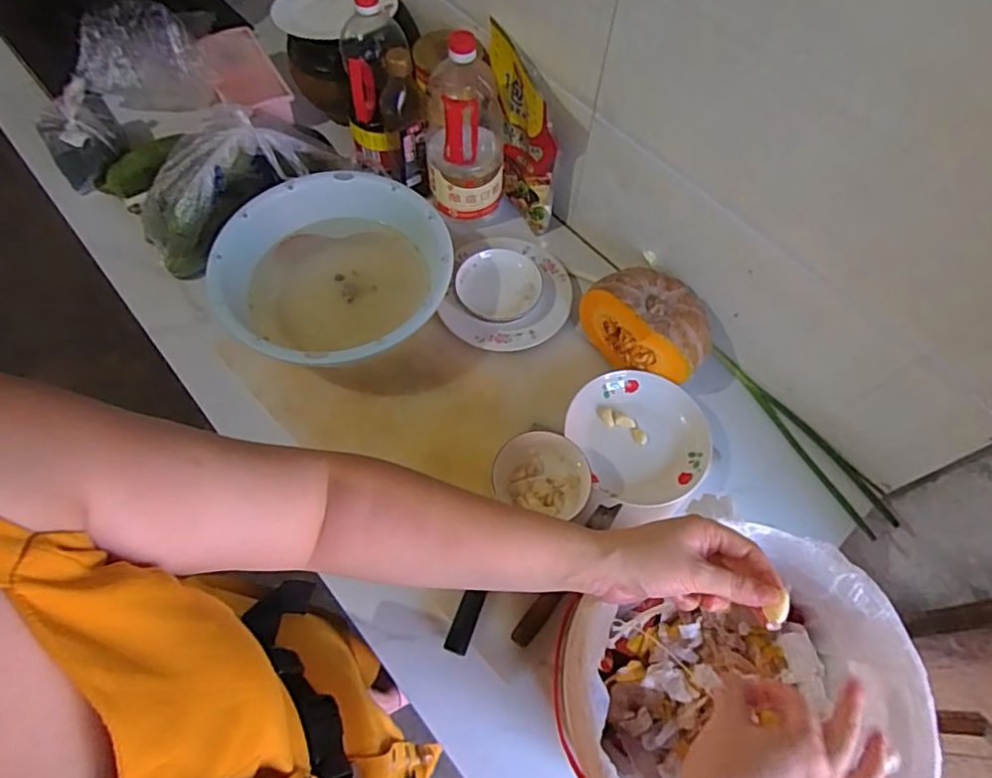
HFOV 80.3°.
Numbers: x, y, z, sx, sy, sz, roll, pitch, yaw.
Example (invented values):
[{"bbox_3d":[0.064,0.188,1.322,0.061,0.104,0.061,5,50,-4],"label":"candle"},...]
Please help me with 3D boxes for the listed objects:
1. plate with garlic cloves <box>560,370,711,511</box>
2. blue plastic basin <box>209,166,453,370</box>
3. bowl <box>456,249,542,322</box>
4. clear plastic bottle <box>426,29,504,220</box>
[{"bbox_3d":[0.192,0.066,0.793,0.173,0.044,0.179,1,63,-1],"label":"plate with garlic cloves"},{"bbox_3d":[-0.218,-0.145,0.825,0.299,0.133,0.295,1,63,-1],"label":"blue plastic basin"},{"bbox_3d":[0.006,-0.152,0.879,0.120,0.042,0.112,1,63,-1],"label":"bowl"},{"bbox_3d":[-0.046,-0.381,0.867,0.112,0.252,0.109,-1,63,-2],"label":"clear plastic bottle"}]

